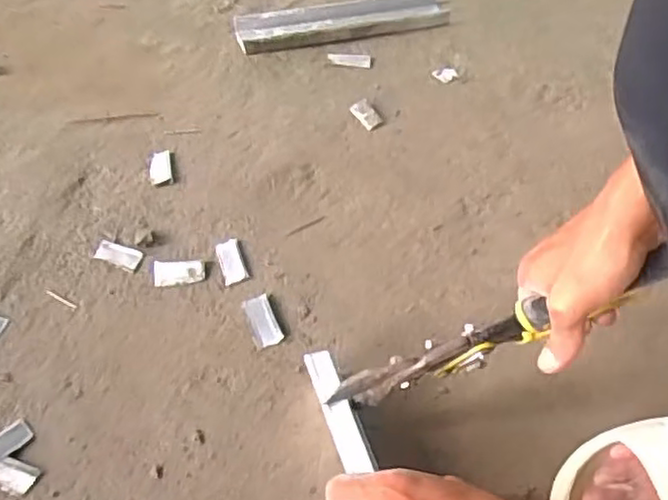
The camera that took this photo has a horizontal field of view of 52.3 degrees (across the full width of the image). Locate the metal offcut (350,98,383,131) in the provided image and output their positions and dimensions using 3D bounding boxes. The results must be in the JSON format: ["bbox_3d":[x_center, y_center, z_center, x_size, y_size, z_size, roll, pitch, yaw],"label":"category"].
[{"bbox_3d":[0.034,-0.140,0.703,0.022,0.008,0.041,-23,56,-19],"label":"metal offcut"}]

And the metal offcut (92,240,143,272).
[{"bbox_3d":[-0.187,0.005,0.591,0.042,0.005,0.017,19,53,12],"label":"metal offcut"}]

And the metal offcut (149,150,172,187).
[{"bbox_3d":[-0.165,-0.078,0.646,0.021,0.009,0.044,-7,52,-8],"label":"metal offcut"}]

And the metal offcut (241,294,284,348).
[{"bbox_3d":[-0.059,0.056,0.553,0.022,0.009,0.045,-17,54,-16],"label":"metal offcut"}]

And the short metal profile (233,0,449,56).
[{"bbox_3d":[0.009,-0.270,0.801,0.247,0.019,0.065,-11,53,-11],"label":"short metal profile"}]

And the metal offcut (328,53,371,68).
[{"bbox_3d":[0.018,-0.215,0.767,0.047,0.004,0.023,2,51,-1],"label":"metal offcut"}]

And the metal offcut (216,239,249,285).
[{"bbox_3d":[-0.088,0.008,0.585,0.021,0.009,0.041,-14,53,-14],"label":"metal offcut"}]

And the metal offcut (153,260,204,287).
[{"bbox_3d":[-0.131,0.019,0.579,0.043,0.006,0.022,-2,51,-5],"label":"metal offcut"}]

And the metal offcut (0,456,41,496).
[{"bbox_3d":[-0.225,0.154,0.470,0.038,0.004,0.020,17,52,11],"label":"metal offcut"}]

